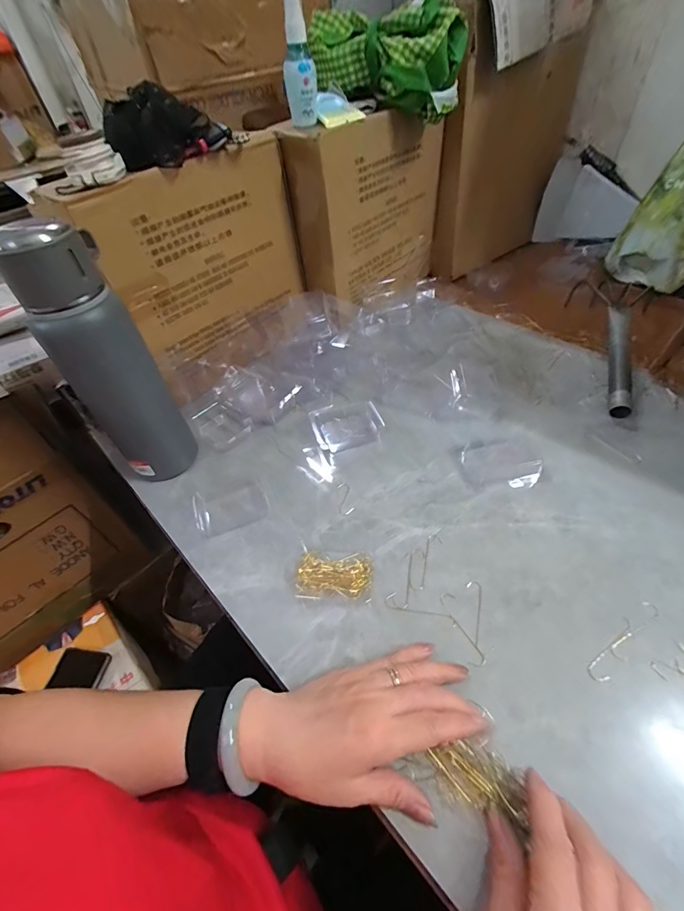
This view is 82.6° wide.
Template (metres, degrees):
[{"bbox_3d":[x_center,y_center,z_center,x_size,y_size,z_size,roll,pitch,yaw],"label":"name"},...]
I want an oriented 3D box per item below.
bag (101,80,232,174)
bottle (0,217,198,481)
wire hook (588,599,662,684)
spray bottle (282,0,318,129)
[{"bbox_3d":[-0.195,-0.362,0.425,0.122,0.060,0.059,-27,51,-17],"label":"bag"},{"bbox_3d":[-0.240,-0.085,0.409,0.084,0.274,0.067,-35,54,-23],"label":"bottle"},{"bbox_3d":[0.231,0.150,0.317,0.089,0.004,0.015,-33,53,-21],"label":"wire hook"},{"bbox_3d":[-0.052,-0.467,0.462,0.036,0.118,0.040,-4,48,3],"label":"spray bottle"}]

